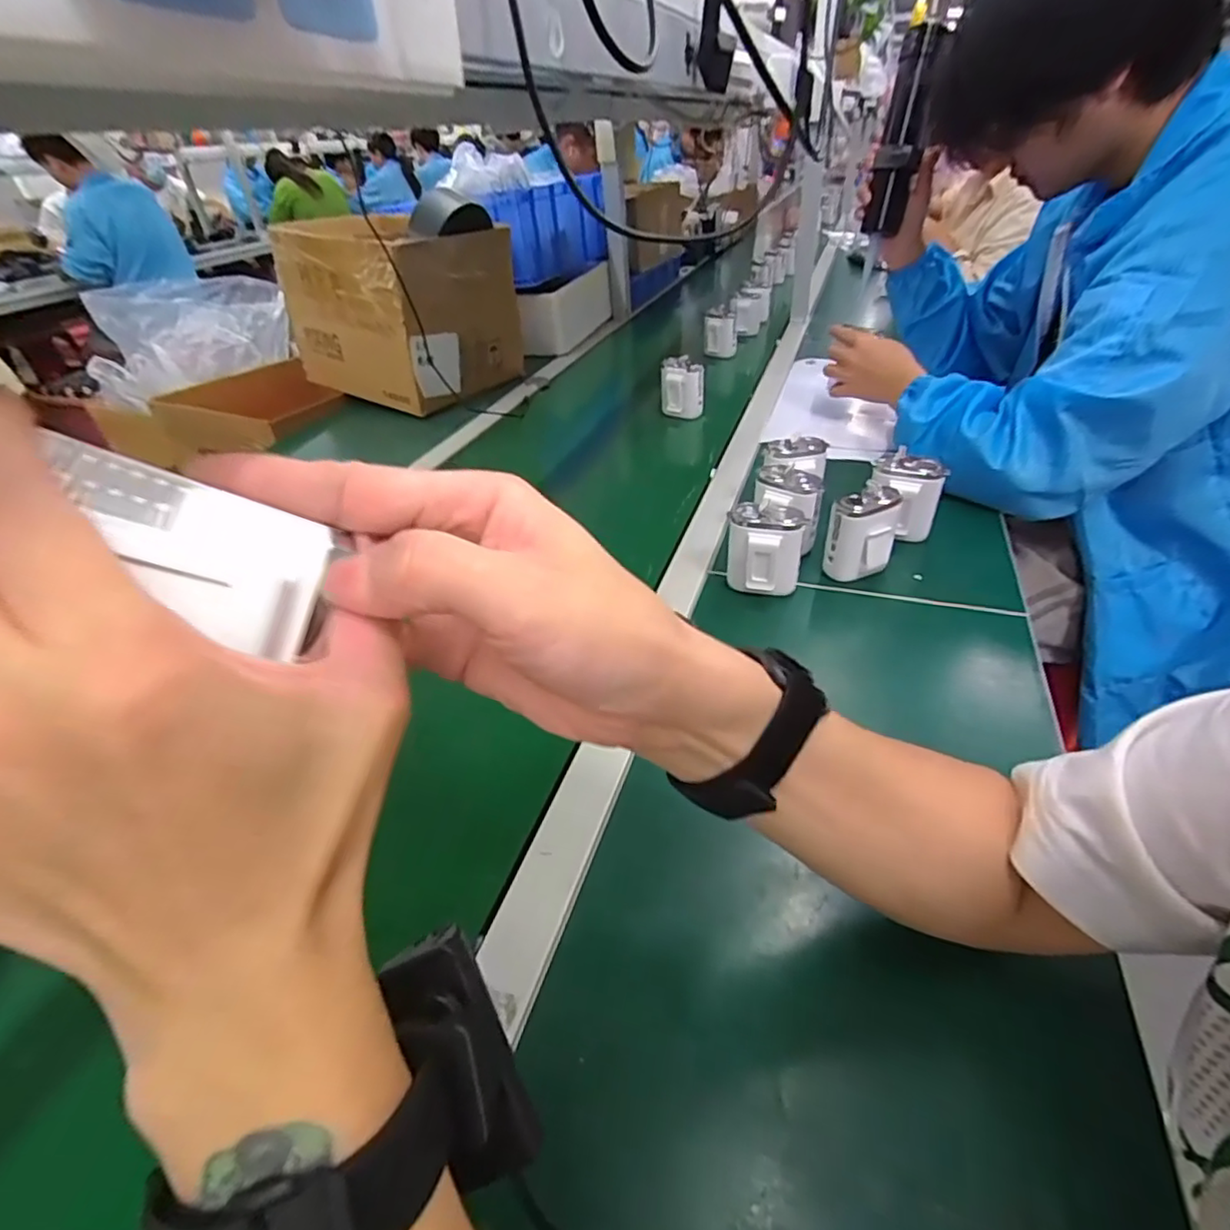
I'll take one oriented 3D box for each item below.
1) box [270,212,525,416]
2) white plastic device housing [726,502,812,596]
[{"bbox_3d":[-0.389,-0.568,1.153,0.360,0.267,0.276,19,44,27],"label":"box"},{"bbox_3d":[0.145,-0.059,0.597,0.068,0.089,0.041,4,39,10],"label":"white plastic device housing"}]

